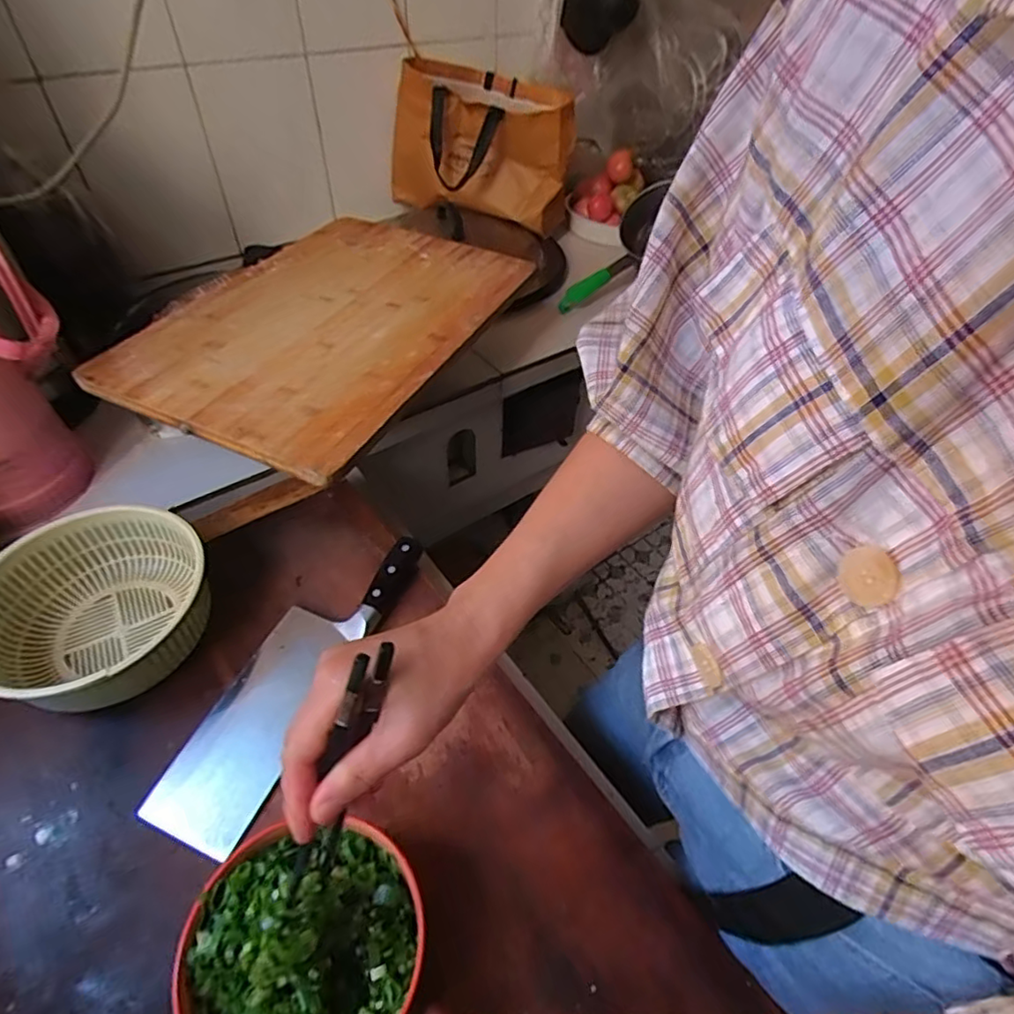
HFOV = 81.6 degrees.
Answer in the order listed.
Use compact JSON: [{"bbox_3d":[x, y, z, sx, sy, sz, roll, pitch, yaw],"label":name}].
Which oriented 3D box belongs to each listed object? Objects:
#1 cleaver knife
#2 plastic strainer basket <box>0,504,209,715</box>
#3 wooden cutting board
[{"bbox_3d":[-0.194,0.142,0.546,0.089,0.026,0.310,19,49,13],"label":"cleaver knife"},{"bbox_3d":[-0.370,0.093,0.542,0.186,0.071,0.184,2,47,-3],"label":"plastic strainer basket"},{"bbox_3d":[-0.211,-0.244,0.735,0.345,0.013,0.494,23,50,15],"label":"wooden cutting board"}]

